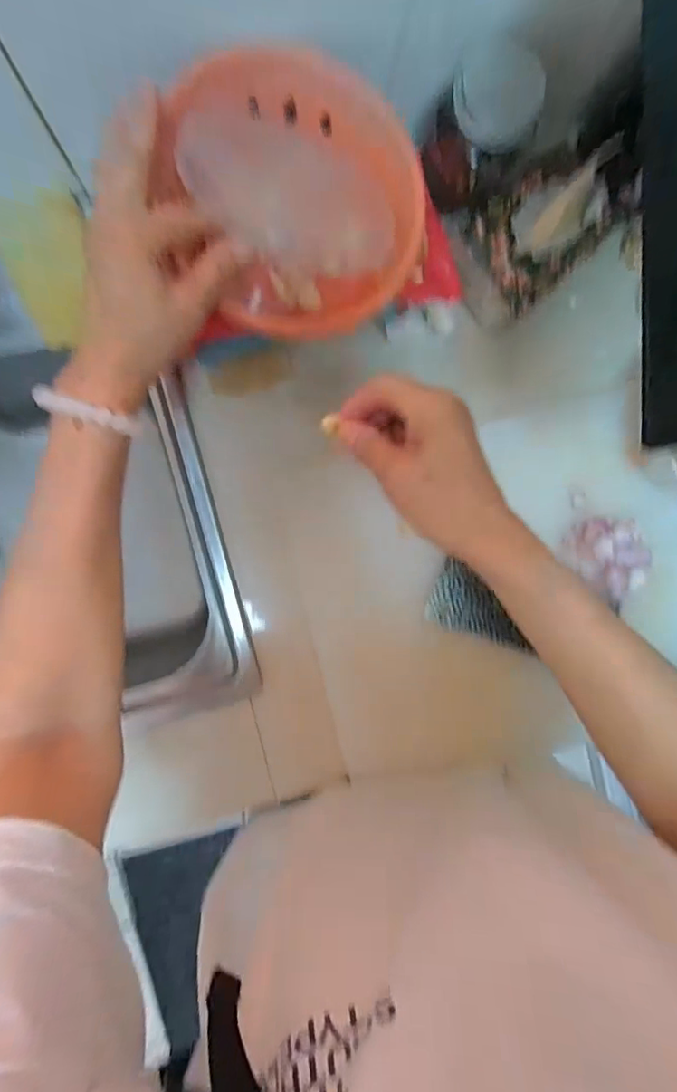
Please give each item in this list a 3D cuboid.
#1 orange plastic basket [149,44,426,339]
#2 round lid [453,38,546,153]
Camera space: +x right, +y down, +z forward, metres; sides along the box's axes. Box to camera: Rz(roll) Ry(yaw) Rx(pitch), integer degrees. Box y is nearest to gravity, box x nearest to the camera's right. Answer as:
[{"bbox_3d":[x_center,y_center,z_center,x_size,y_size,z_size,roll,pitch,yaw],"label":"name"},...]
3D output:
[{"bbox_3d":[-0.029,-0.247,0.372,0.156,0.061,0.163,-9,94,-6],"label":"orange plastic basket"},{"bbox_3d":[0.122,-0.344,0.400,0.066,0.012,0.063,12,125,17],"label":"round lid"}]

